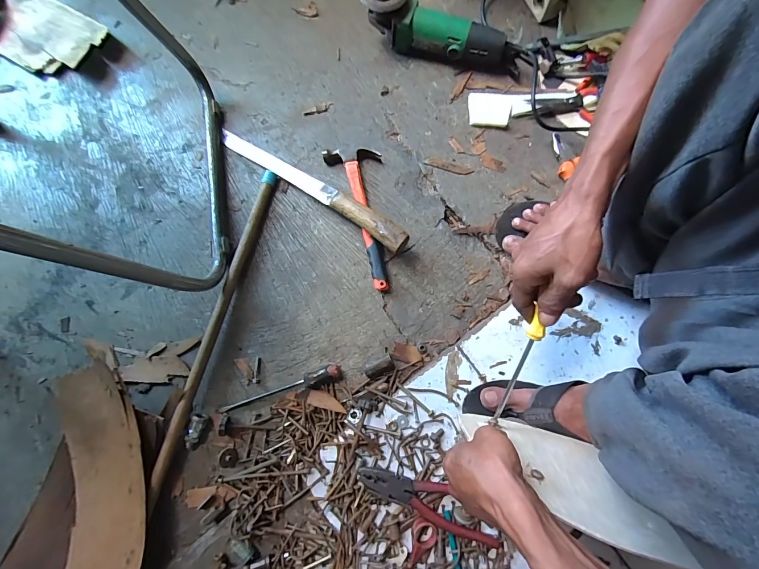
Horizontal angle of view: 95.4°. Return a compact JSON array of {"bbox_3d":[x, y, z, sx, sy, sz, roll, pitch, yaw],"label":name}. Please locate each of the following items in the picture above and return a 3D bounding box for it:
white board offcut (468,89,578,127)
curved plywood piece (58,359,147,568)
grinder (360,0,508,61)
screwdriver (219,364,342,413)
[{"bbox_3d":[0.257,-0.324,0.628,0.187,0.014,0.076,3,76,1],"label":"white board offcut"},{"bbox_3d":[-0.394,0.278,0.484,0.131,0.049,0.315,-13,77,-3],"label":"curved plywood piece"},{"bbox_3d":[0.098,-0.462,0.619,0.265,0.090,0.070,15,77,4],"label":"grinder"},{"bbox_3d":[-0.152,0.162,0.528,0.193,0.021,0.022,-19,77,-4],"label":"screwdriver"}]

